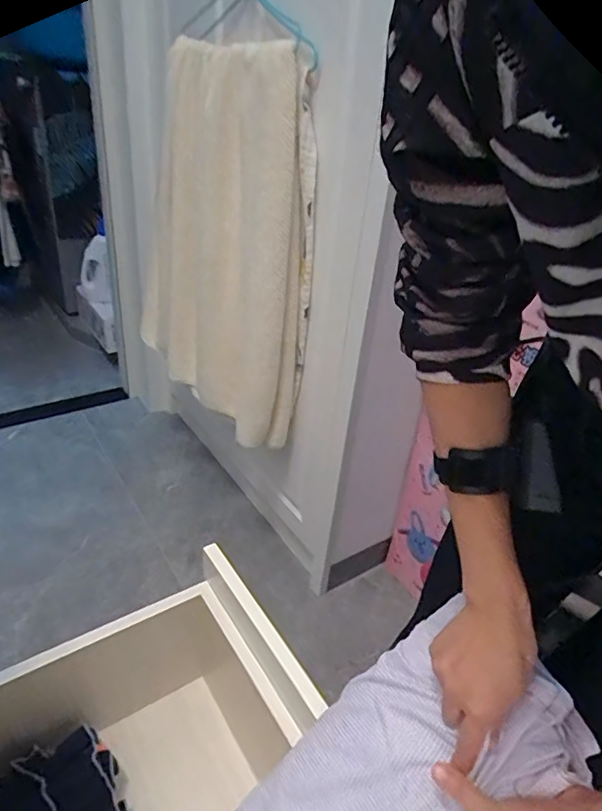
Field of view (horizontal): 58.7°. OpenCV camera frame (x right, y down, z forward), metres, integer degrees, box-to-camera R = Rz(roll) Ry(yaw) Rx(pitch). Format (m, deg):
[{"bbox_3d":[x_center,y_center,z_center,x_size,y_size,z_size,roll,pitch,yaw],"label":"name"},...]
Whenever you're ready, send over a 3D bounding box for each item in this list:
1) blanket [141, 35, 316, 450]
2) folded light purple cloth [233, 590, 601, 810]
[{"bbox_3d":[-0.162,-0.311,1.035,0.106,0.639,0.446,-19,41,-35],"label":"blanket"},{"bbox_3d":[0.083,0.328,0.458,0.312,0.052,0.192,-50,38,0],"label":"folded light purple cloth"}]

